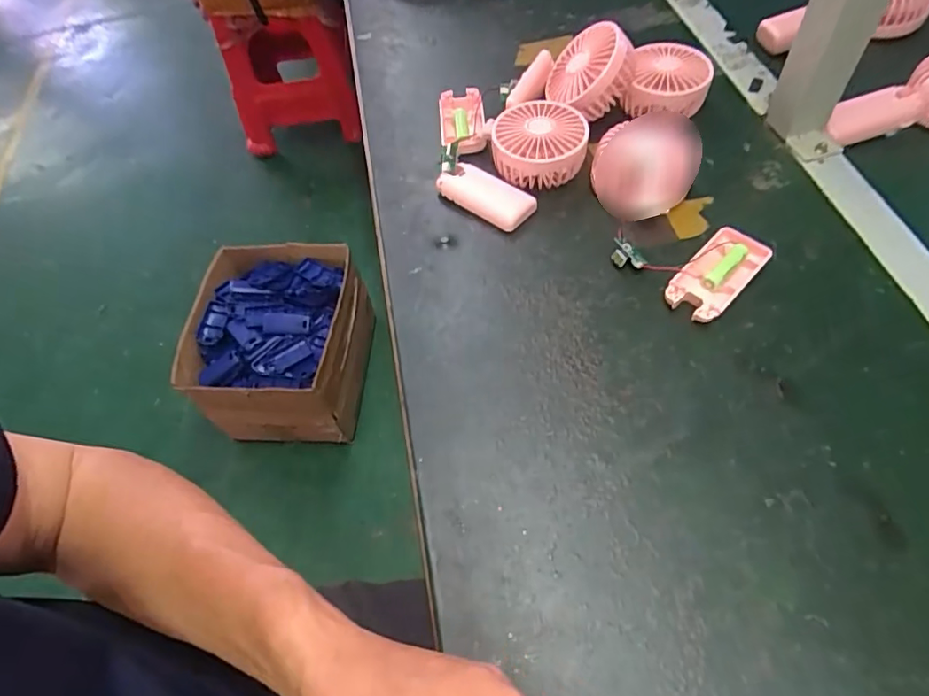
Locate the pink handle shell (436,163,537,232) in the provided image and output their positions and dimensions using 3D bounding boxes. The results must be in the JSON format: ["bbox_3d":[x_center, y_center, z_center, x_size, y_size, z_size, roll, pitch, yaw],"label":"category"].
[{"bbox_3d":[0.019,-0.139,0.505,0.086,0.019,0.037,31,64,23],"label":"pink handle shell"}]

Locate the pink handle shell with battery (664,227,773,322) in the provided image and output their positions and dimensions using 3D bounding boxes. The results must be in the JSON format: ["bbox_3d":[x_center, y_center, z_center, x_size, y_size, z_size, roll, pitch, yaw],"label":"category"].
[{"bbox_3d":[0.201,-0.058,0.442,0.045,0.016,0.092,38,67,25],"label":"pink handle shell with battery"}]

